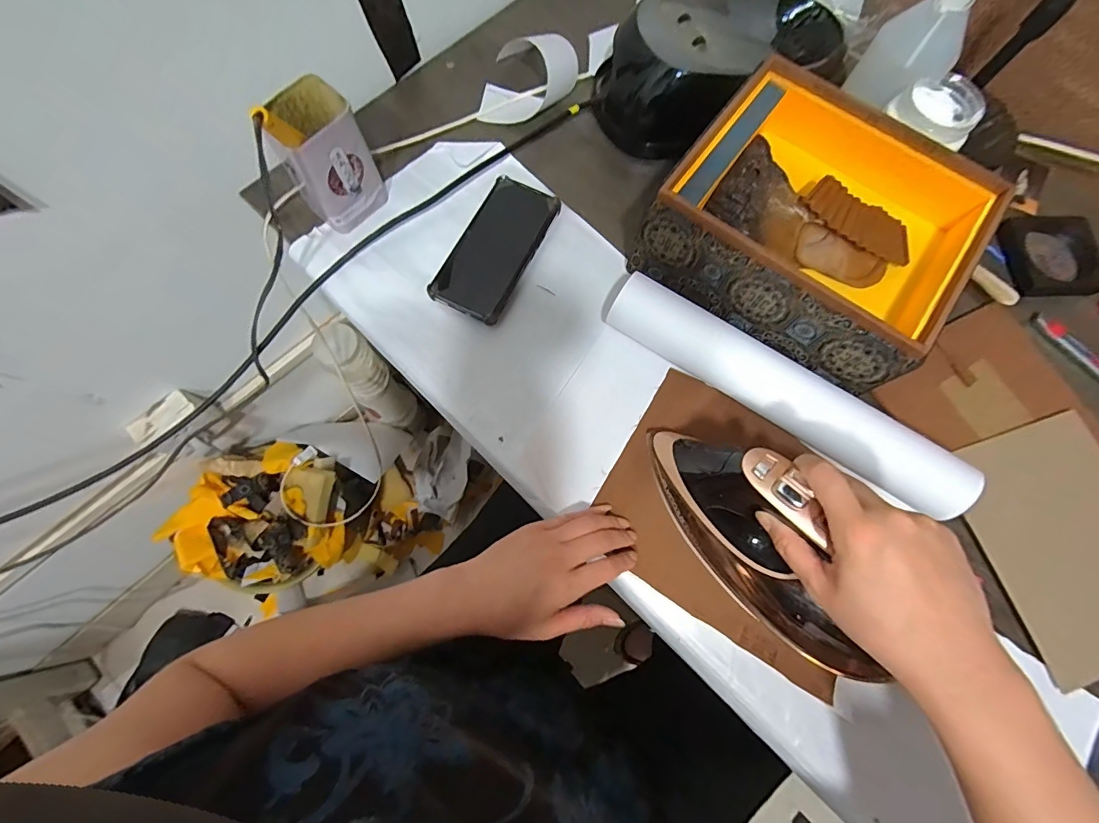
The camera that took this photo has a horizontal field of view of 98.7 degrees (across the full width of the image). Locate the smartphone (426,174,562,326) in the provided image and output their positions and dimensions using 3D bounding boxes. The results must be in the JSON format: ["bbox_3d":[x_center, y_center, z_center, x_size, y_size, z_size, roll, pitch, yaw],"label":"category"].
[{"bbox_3d":[-0.055,-0.174,0.497,0.074,0.009,0.163,26,75,5],"label":"smartphone"}]

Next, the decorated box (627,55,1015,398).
[{"bbox_3d":[0.246,-0.174,0.456,0.243,0.112,0.212,35,76,8],"label":"decorated box"}]

